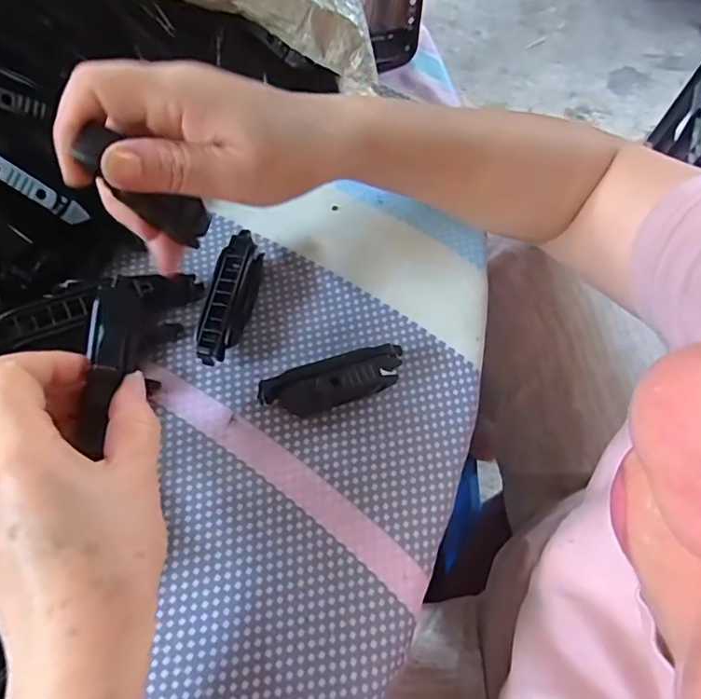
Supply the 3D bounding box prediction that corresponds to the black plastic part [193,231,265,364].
[{"bbox_3d":[-0.069,-0.028,0.305,0.022,0.025,0.079,10,66,2],"label":"black plastic part"}]

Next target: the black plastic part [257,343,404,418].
[{"bbox_3d":[-0.009,0.018,0.289,0.078,0.025,0.022,-14,67,-9],"label":"black plastic part"}]

